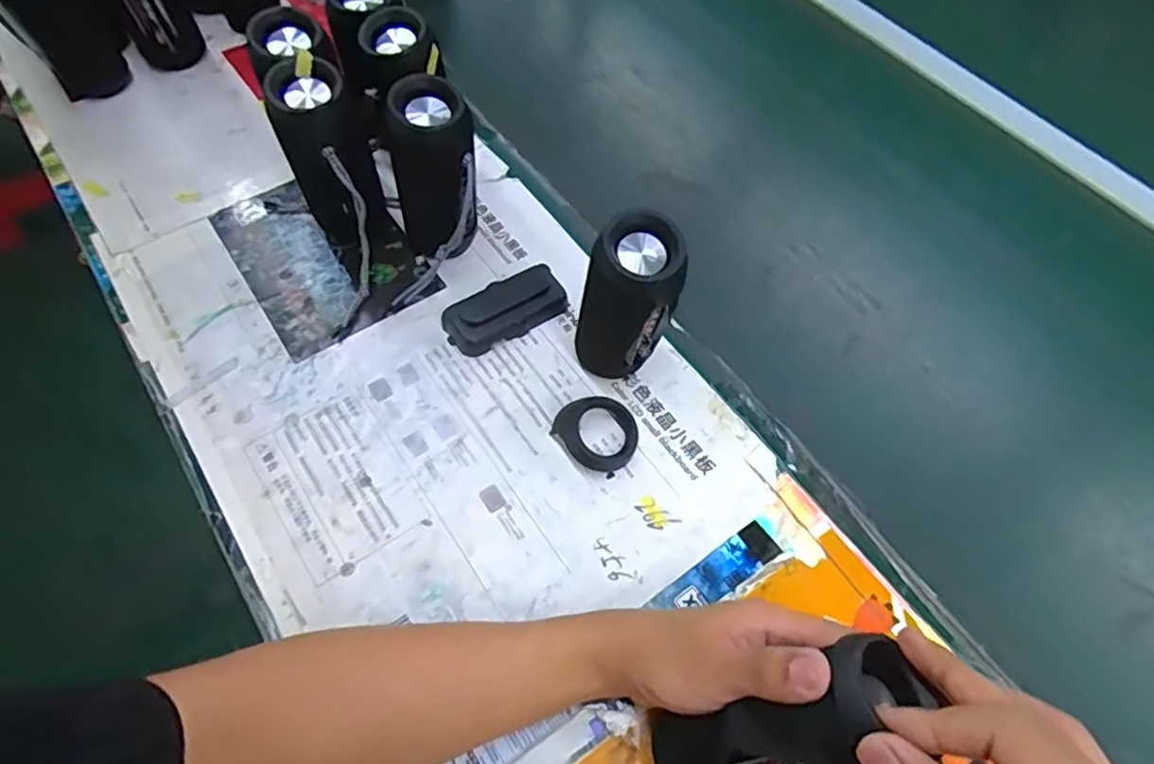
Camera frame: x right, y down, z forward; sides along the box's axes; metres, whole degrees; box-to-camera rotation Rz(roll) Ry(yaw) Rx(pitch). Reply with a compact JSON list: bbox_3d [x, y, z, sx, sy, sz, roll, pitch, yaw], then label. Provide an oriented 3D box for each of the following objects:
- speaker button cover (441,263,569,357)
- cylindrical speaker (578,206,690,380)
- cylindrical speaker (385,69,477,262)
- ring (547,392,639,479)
[{"bbox_3d":[-0.062,-0.063,0.560,0.103,0.025,0.052,-26,64,-17],"label":"speaker button cover"},{"bbox_3d":[0.040,-0.052,0.482,0.059,0.154,0.051,-21,62,-14],"label":"cylindrical speaker"},{"bbox_3d":[-0.119,-0.169,0.541,0.064,0.159,0.073,-19,62,-13],"label":"cylindrical speaker"},{"bbox_3d":[0.017,0.038,0.508,0.066,0.023,0.054,40,66,19],"label":"ring"}]

